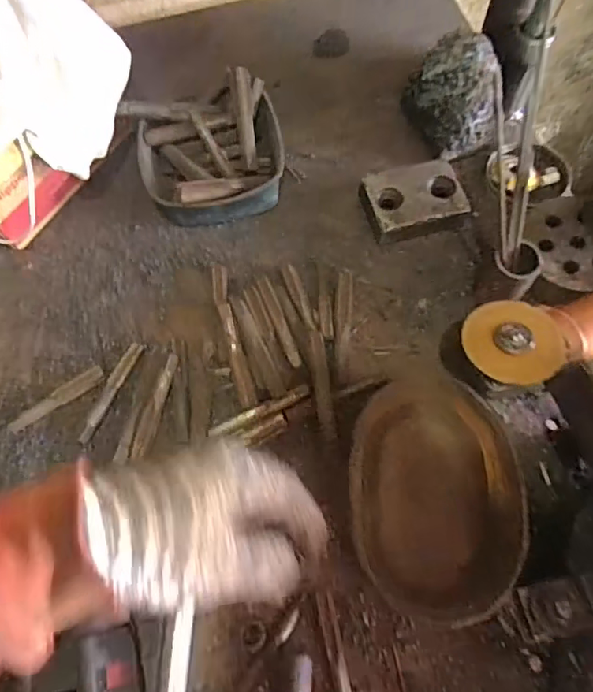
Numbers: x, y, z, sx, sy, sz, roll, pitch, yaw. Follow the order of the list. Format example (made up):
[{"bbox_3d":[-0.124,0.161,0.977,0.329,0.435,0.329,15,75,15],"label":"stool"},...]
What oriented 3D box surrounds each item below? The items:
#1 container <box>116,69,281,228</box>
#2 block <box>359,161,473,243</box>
[{"bbox_3d":[-0.096,-0.210,0.583,0.156,0.094,0.142,0,68,1],"label":"container"},{"bbox_3d":[0.128,-0.164,0.588,0.111,0.033,0.076,-13,68,-5],"label":"block"}]

